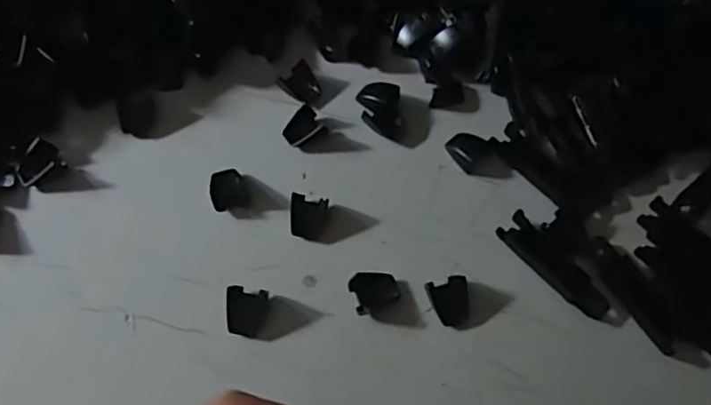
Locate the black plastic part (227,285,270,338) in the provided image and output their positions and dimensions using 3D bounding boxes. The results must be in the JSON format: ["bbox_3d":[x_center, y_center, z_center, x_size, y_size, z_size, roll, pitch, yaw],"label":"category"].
[{"bbox_3d":[-0.053,0.052,0.298,0.018,0.009,0.023,11,66,2],"label":"black plastic part"}]

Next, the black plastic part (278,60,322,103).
[{"bbox_3d":[-0.031,-0.069,0.356,0.021,0.010,0.016,39,70,14],"label":"black plastic part"}]

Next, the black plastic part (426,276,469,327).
[{"bbox_3d":[0.047,0.048,0.305,0.018,0.010,0.023,-14,67,-9],"label":"black plastic part"}]

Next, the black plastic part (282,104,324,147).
[{"bbox_3d":[-0.030,-0.042,0.344,0.022,0.008,0.015,-36,72,-17],"label":"black plastic part"}]

